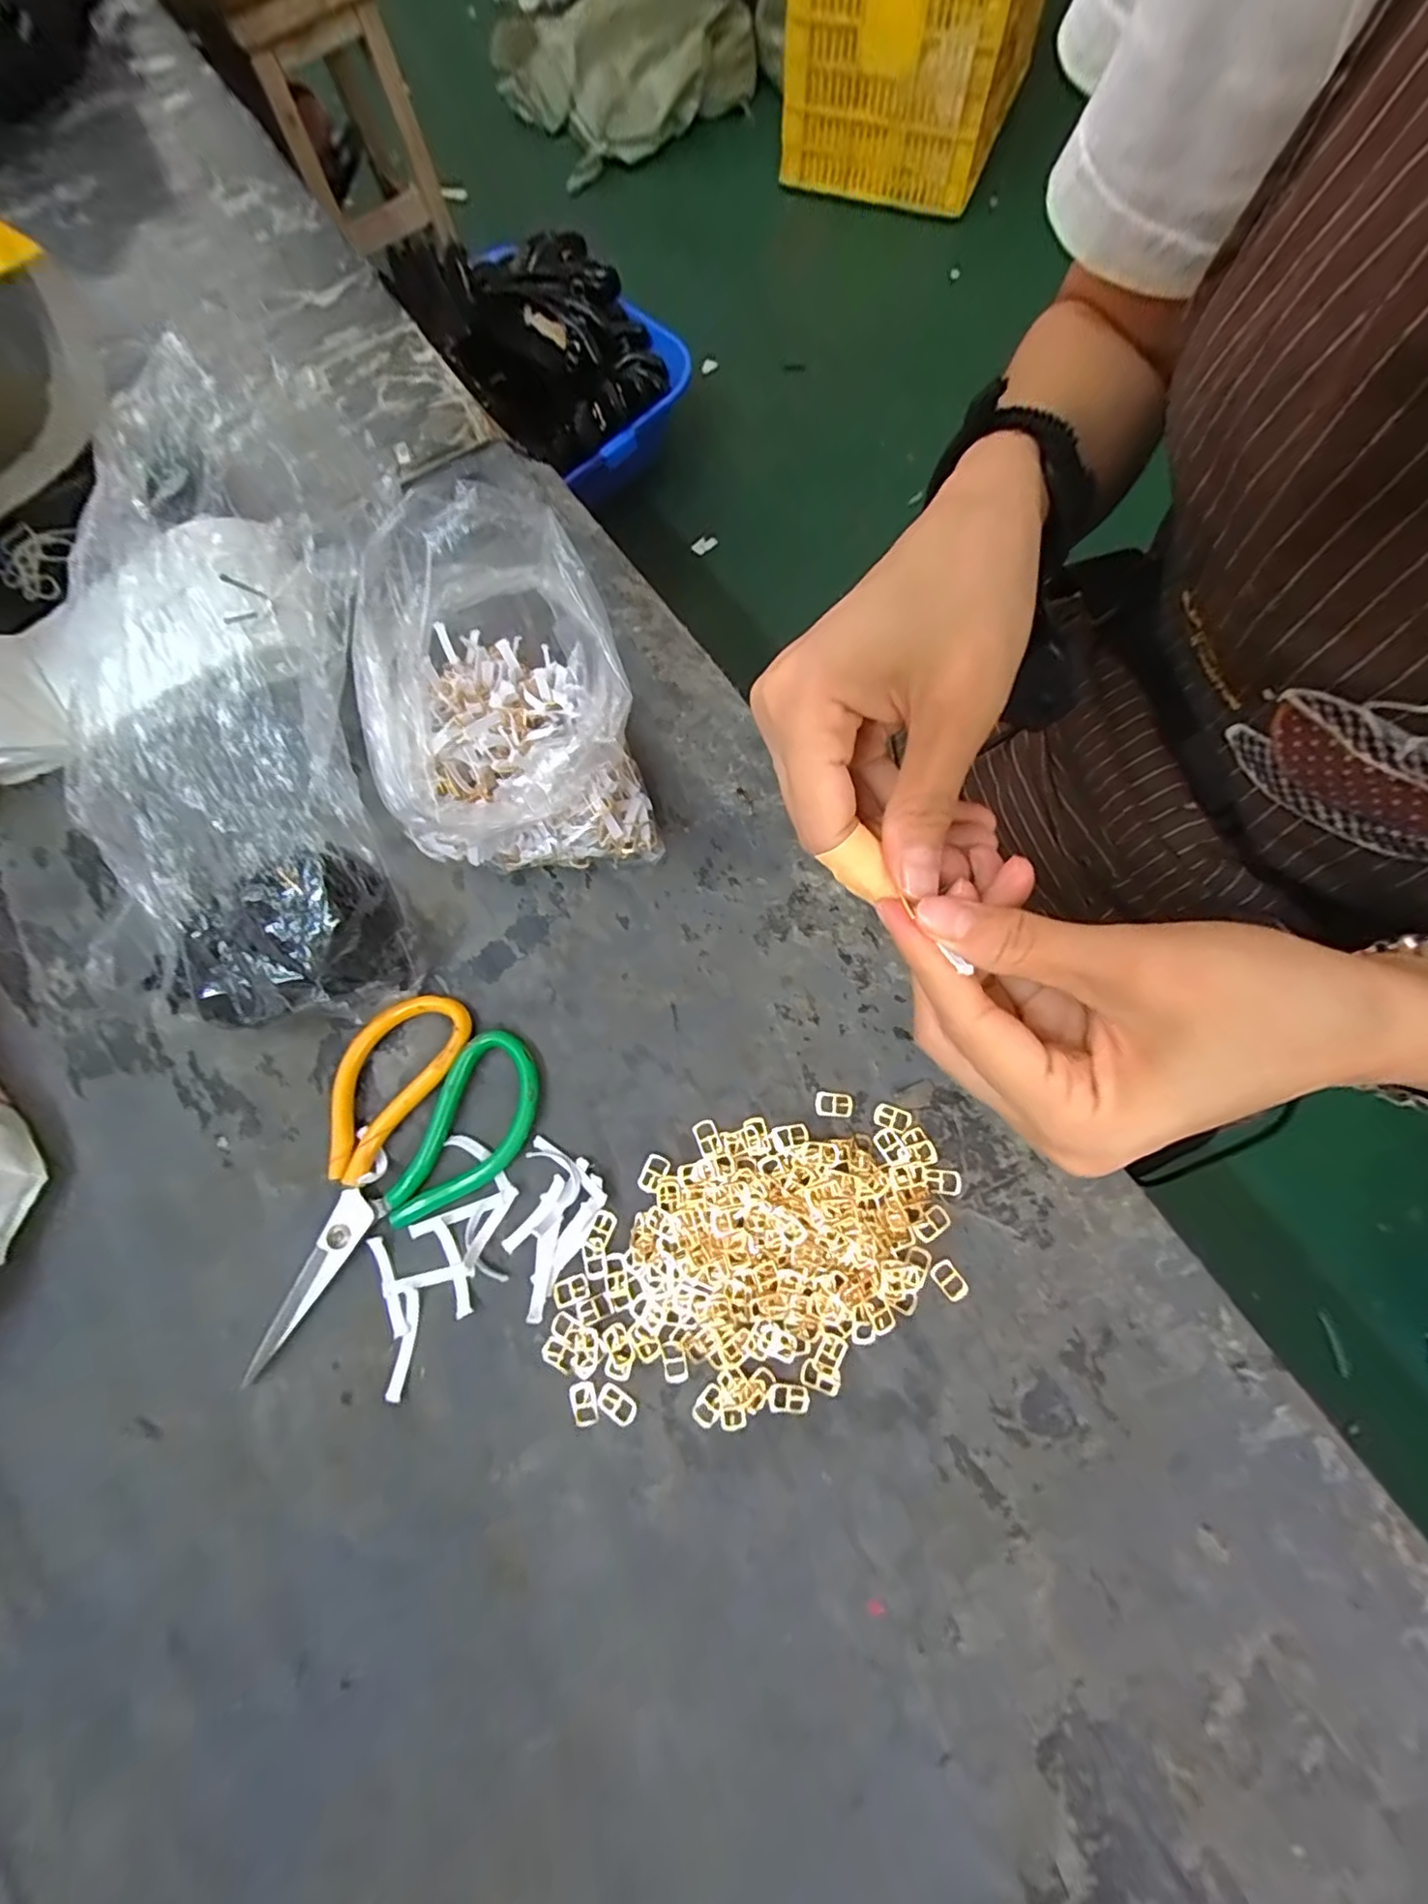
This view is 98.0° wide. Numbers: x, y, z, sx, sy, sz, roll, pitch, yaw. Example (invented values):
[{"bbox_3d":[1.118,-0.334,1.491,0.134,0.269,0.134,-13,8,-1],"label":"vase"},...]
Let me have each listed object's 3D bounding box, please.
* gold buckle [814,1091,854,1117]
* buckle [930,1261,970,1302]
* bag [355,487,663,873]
[{"bbox_3d":[0.061,0.077,0.316,0.019,0.004,0.012,1,75,2],"label":"gold buckle"},{"bbox_3d":[0.113,0.156,0.295,0.012,0.004,0.018,-36,77,-8],"label":"buckle"},{"bbox_3d":[-0.105,-0.121,0.315,0.122,0.121,0.143,-16,75,-3],"label":"bag"}]

